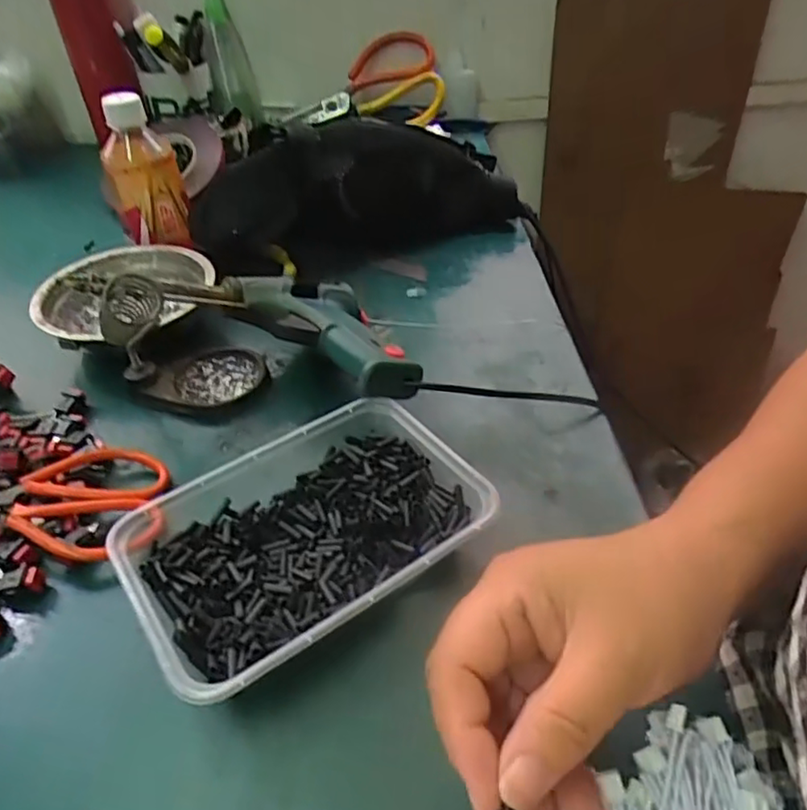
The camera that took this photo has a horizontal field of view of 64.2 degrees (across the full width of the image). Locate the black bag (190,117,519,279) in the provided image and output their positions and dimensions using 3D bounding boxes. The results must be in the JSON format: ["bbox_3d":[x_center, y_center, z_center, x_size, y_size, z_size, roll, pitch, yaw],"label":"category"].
[{"bbox_3d":[-0.033,-0.181,0.549,0.274,0.110,0.044,-12,43,-18],"label":"black bag"}]

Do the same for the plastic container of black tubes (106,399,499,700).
[{"bbox_3d":[-0.048,0.065,0.318,0.163,0.038,0.110,-23,48,-28],"label":"plastic container of black tubes"}]

